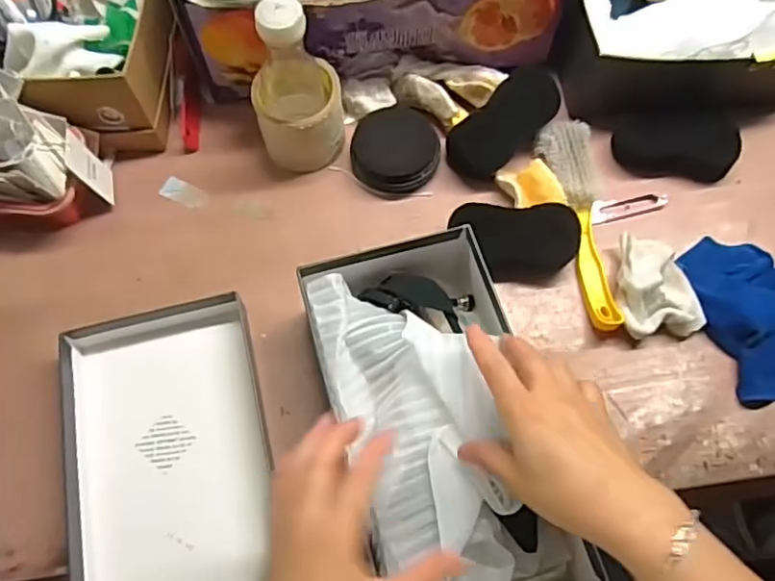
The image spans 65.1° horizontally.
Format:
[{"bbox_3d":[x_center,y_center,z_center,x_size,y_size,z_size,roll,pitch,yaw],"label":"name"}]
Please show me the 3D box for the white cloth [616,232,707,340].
[{"bbox_3d":[0.256,-0.007,0.581,0.073,0.040,0.098,-5,67,-2],"label":"white cloth"}]

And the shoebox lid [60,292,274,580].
[{"bbox_3d":[-0.188,0.158,0.523,0.163,0.038,0.316,-11,68,-5],"label":"shoebox lid"}]

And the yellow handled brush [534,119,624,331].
[{"bbox_3d":[0.200,-0.070,0.612,0.054,0.035,0.224,-8,68,-3],"label":"yellow handled brush"}]

